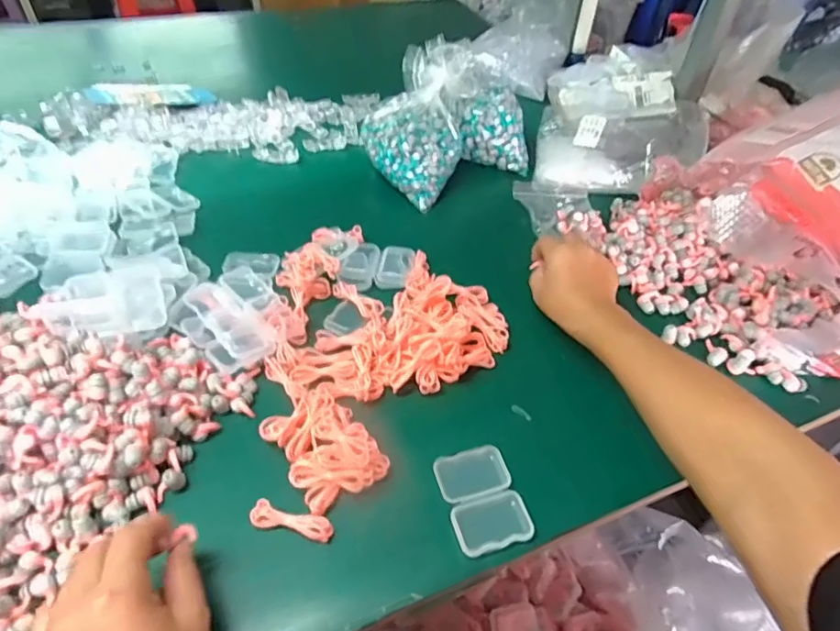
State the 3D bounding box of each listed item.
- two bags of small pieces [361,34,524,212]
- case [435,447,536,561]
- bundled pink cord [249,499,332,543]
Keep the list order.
[{"bbox_3d":[0.036,-0.258,0.688,0.210,0.129,0.150,-25,53,-25],"label":"two bags of small pieces"},{"bbox_3d":[0.047,0.137,0.397,0.056,0.010,0.076,-10,48,-13],"label":"case"},{"bbox_3d":[-0.090,0.143,0.370,0.057,0.010,0.017,10,47,6],"label":"bundled pink cord"}]

